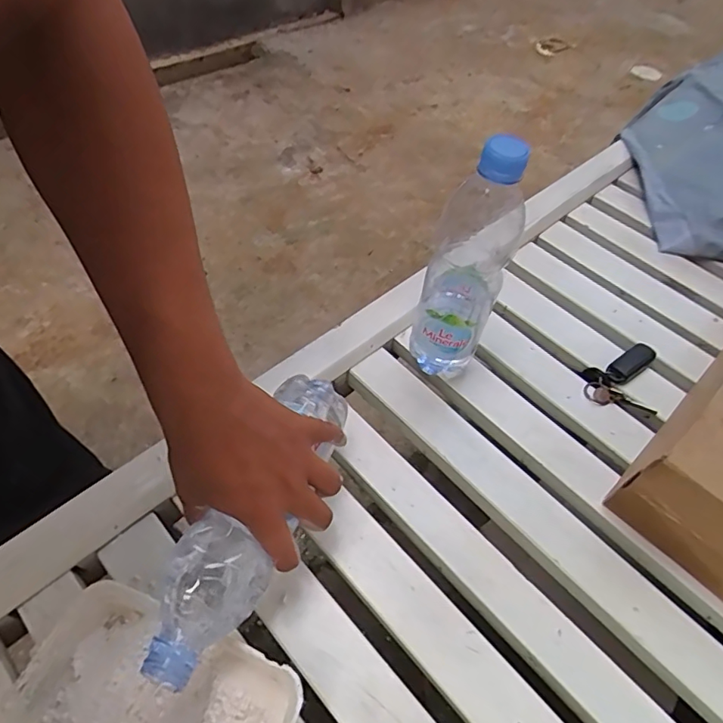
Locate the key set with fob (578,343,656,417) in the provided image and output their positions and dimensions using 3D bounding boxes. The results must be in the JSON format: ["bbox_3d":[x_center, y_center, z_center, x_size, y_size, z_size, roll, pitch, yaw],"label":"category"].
[{"bbox_3d":[0.270,0.012,0.541,0.070,0.012,0.083,17,55,6],"label":"key set with fob"}]

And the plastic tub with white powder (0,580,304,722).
[{"bbox_3d":[-0.138,0.227,0.333,0.179,0.038,0.114,20,55,9],"label":"plastic tub with white powder"}]

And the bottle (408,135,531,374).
[{"bbox_3d":[0.091,-0.076,0.448,0.067,0.245,0.072,17,55,6],"label":"bottle"}]

